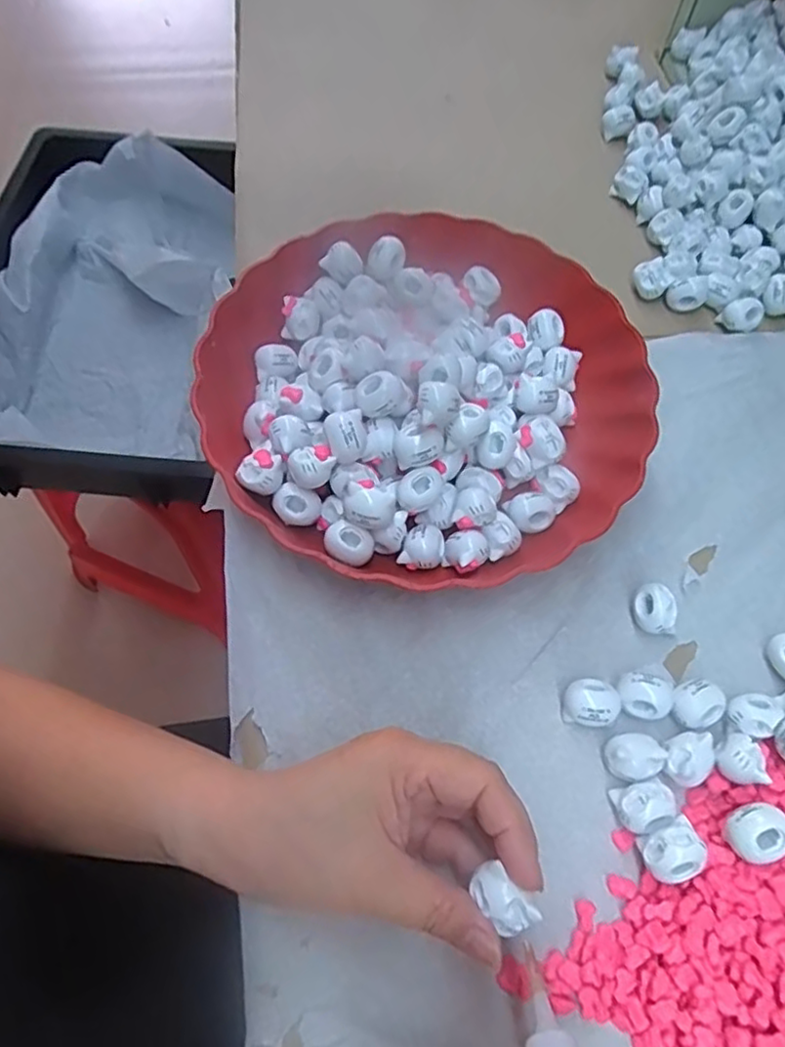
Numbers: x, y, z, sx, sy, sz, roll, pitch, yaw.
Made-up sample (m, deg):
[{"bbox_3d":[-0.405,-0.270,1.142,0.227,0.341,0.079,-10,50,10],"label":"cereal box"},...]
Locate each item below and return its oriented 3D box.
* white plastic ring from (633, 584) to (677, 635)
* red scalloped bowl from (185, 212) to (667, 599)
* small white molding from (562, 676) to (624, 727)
[{"bbox_3d":[0.134,0.045,0.333,0.019,0.019,0.024,-9,66,-6],"label":"white plastic ring"},{"bbox_3d":[0.019,-0.081,0.360,0.233,0.062,0.234,1,63,-2],"label":"red scalloped bowl"},{"bbox_3d":[0.096,0.087,0.312,0.025,0.017,0.022,-1,65,-2],"label":"small white molding"}]

